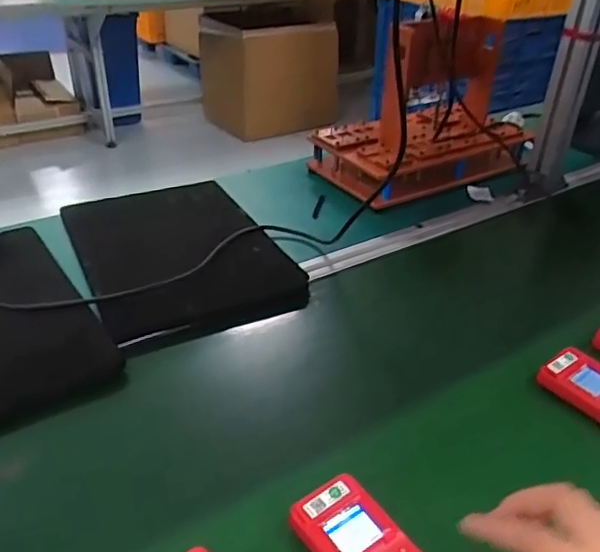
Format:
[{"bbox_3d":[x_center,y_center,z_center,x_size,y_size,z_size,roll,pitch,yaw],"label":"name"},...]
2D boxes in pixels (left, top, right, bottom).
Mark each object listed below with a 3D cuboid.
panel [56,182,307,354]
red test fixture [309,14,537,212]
[{"bbox_3d":[-0.164,-0.031,0.803,0.242,0.034,0.360,-17,35,-22],"label":"panel"},{"bbox_3d":[0.229,-0.289,1.003,0.375,0.252,0.202,-17,36,-30],"label":"red test fixture"}]

